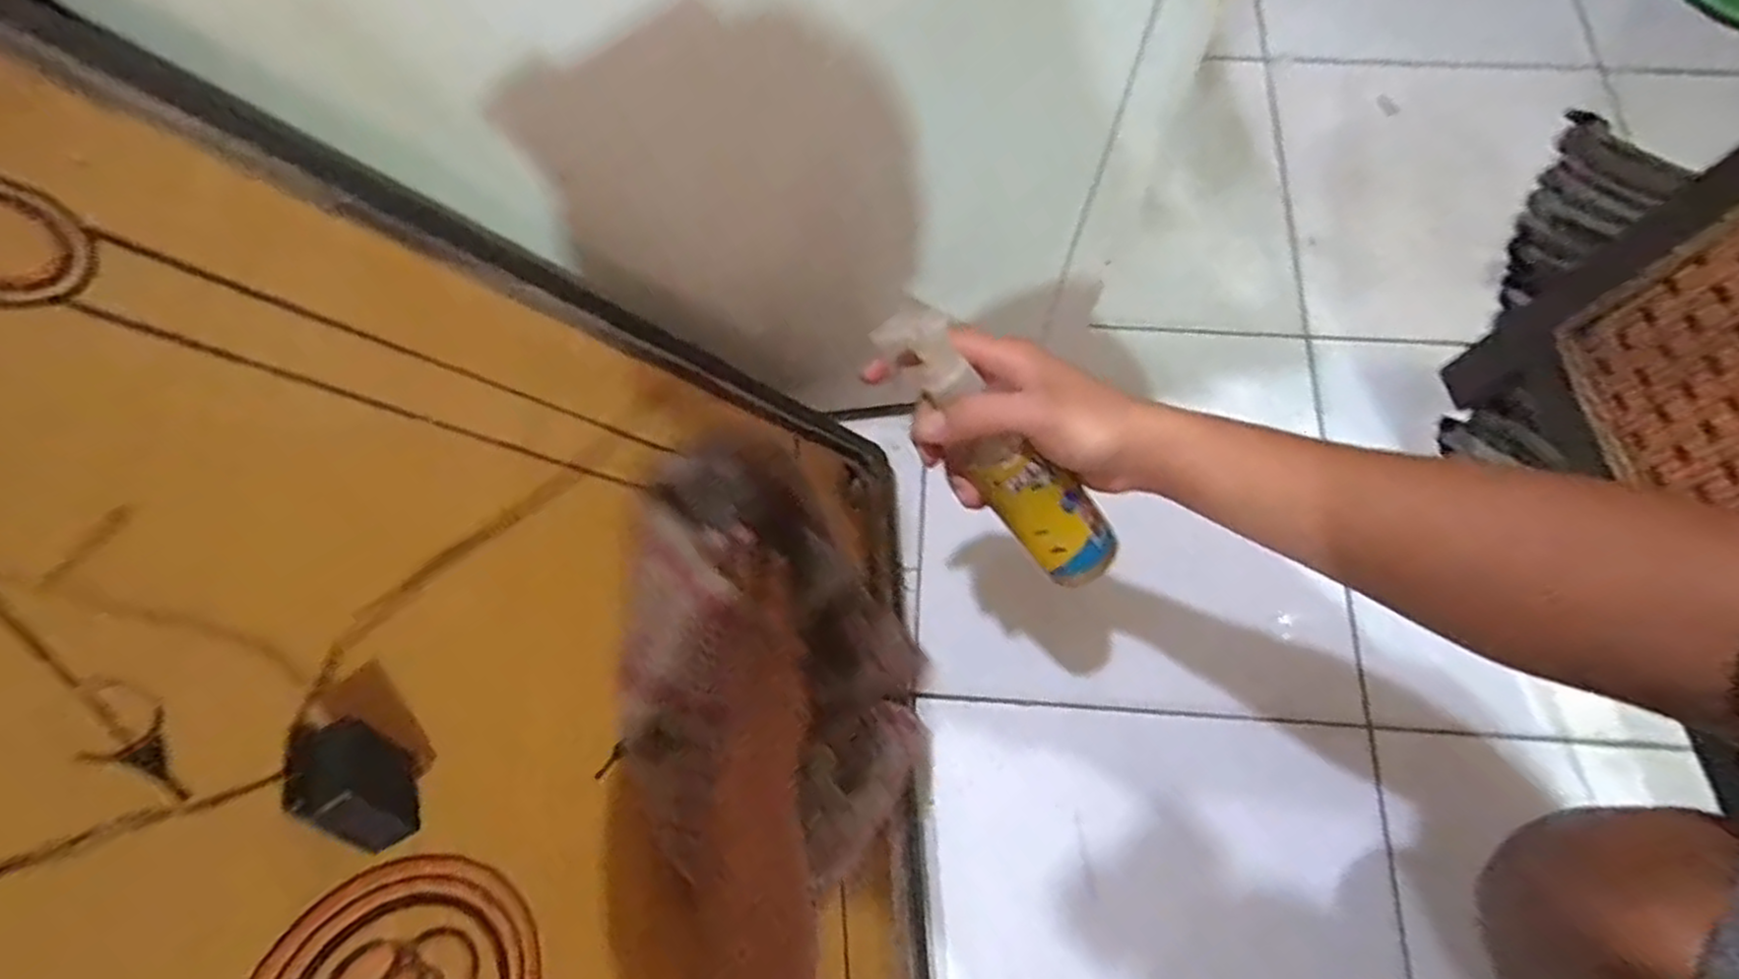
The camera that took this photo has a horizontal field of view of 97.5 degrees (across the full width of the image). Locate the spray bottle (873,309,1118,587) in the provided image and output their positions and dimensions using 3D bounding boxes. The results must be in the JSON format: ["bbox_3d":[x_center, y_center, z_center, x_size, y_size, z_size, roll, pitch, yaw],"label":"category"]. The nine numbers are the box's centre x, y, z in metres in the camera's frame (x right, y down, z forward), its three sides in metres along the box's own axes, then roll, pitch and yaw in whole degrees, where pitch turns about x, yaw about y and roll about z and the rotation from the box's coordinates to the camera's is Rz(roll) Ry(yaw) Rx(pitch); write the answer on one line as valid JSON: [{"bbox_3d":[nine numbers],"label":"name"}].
[{"bbox_3d":[0.076,-0.019,0.417,0.041,0.035,0.191,-45,110,-14],"label":"spray bottle"}]

